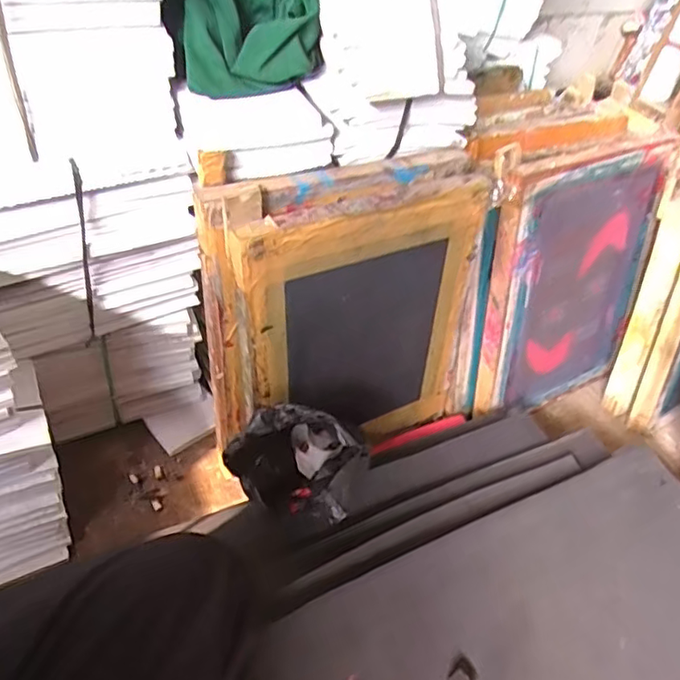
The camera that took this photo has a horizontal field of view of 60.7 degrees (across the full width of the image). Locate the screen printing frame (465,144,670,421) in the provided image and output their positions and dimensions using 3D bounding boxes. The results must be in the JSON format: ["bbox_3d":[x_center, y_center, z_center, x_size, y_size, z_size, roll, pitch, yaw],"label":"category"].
[{"bbox_3d":[0.380,-0.081,0.984,0.347,0.450,0.049,-18,35,-23],"label":"screen printing frame"}]

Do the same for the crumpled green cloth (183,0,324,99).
[{"bbox_3d":[-0.106,-0.400,0.715,0.154,0.142,0.190,0,45,-9],"label":"crumpled green cloth"}]

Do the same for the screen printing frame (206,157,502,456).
[{"bbox_3d":[0.020,-0.028,0.826,0.399,0.456,0.081,-16,41,-24],"label":"screen printing frame"}]

